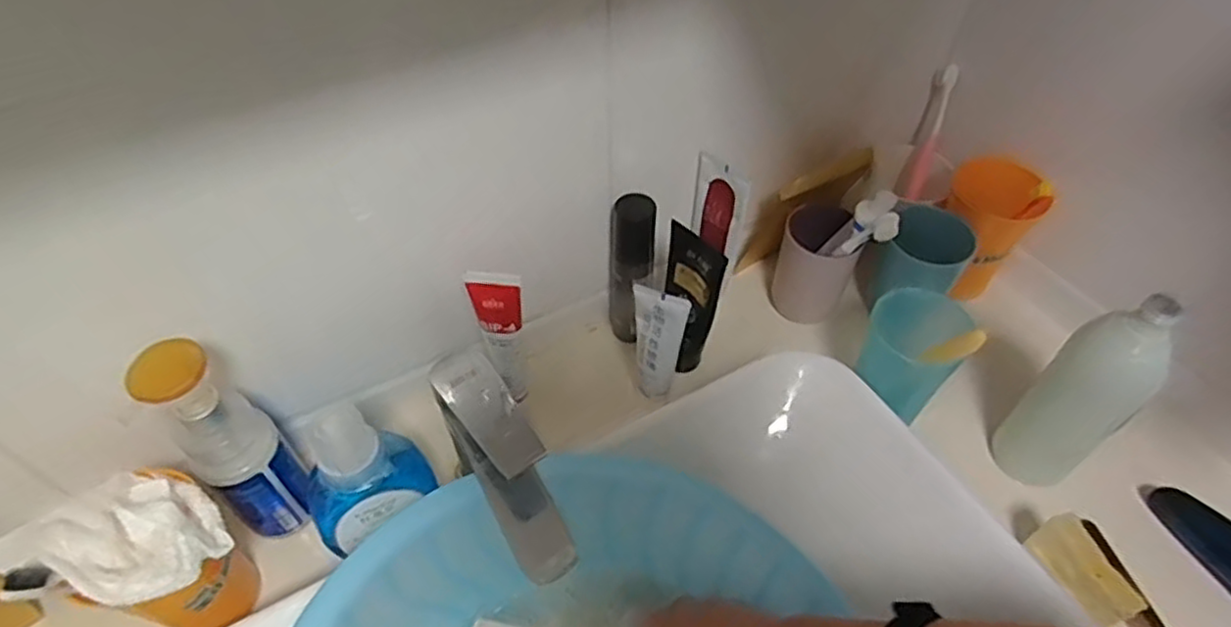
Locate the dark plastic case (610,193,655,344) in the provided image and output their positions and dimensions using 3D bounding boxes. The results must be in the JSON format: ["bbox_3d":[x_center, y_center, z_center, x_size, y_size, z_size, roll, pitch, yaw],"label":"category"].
[{"bbox_3d":[0.014,-0.038,0.630,0.035,0.153,0.032,10,51,8],"label":"dark plastic case"}]

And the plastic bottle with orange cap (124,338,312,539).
[{"bbox_3d":[-0.262,0.093,0.486,0.047,0.193,0.056,36,58,26],"label":"plastic bottle with orange cap"}]

